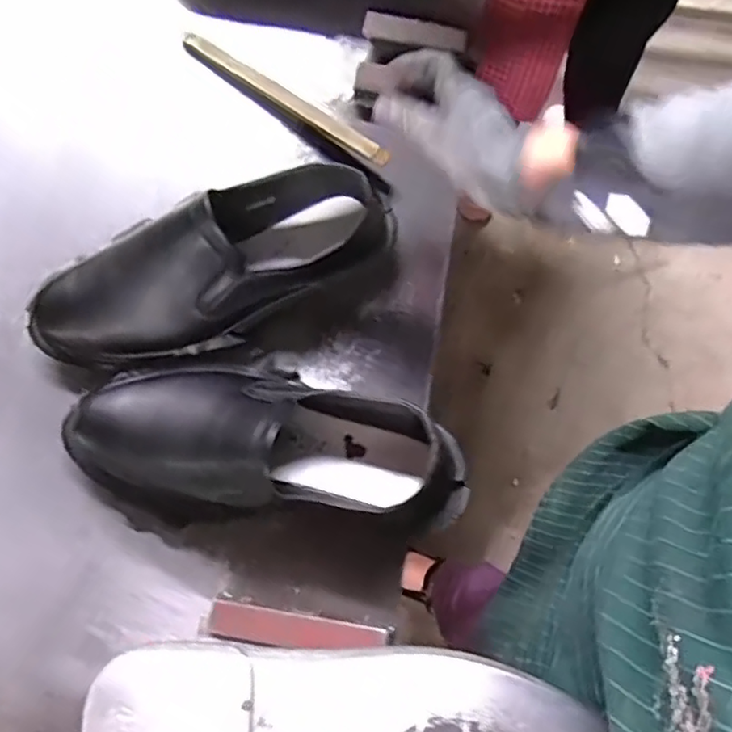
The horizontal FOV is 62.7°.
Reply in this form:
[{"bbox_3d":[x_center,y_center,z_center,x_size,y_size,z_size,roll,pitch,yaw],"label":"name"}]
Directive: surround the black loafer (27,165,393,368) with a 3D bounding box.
[{"bbox_3d":[-0.126,-0.080,0.493,0.315,0.108,0.097,-31,79,-7],"label":"black loafer"}]

